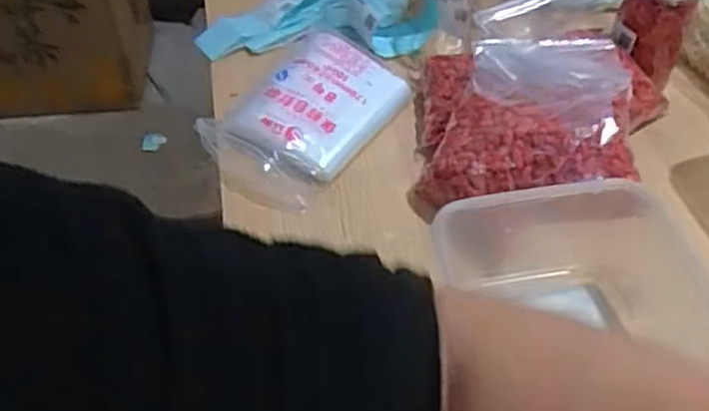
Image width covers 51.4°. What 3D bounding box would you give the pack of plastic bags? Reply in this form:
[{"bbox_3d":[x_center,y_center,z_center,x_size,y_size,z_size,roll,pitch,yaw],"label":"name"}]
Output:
[{"bbox_3d":[-0.061,-0.121,0.942,0.186,0.058,0.253,32,56,26],"label":"pack of plastic bags"}]

